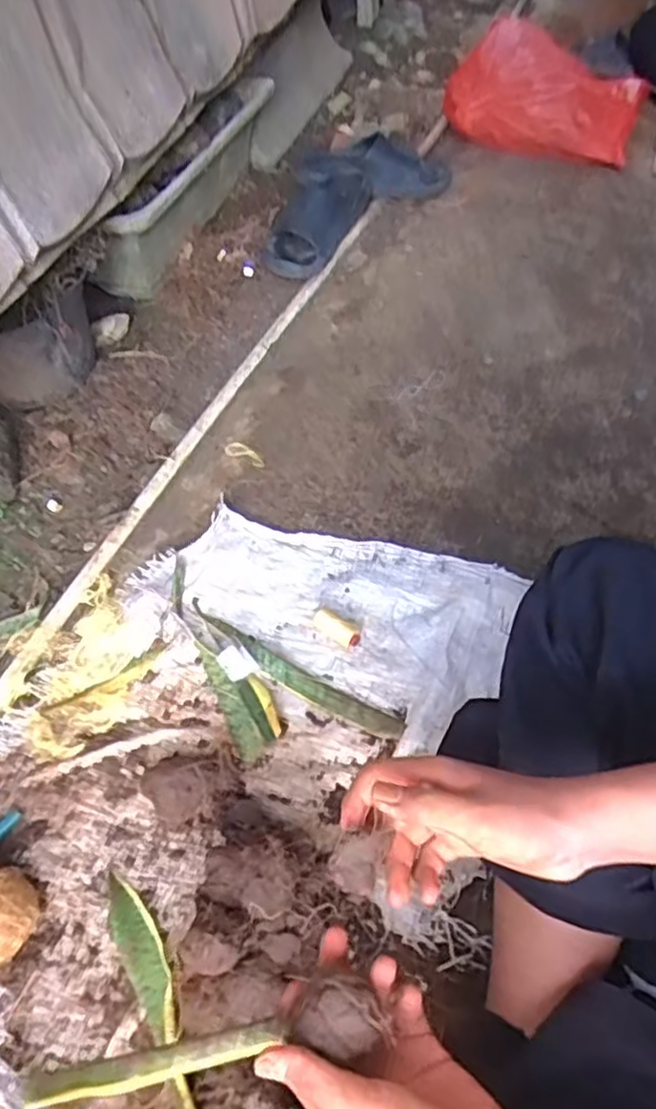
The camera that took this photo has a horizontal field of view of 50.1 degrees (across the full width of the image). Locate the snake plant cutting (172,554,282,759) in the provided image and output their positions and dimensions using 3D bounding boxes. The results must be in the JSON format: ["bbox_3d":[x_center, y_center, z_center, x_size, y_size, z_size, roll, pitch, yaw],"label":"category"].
[{"bbox_3d":[-0.126,0.104,0.787,0.052,0.017,0.266,-25,55,-15],"label":"snake plant cutting"}]

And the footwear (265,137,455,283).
[{"bbox_3d":[0.060,-0.650,1.308,0.299,0.122,0.385,7,53,9],"label":"footwear"}]

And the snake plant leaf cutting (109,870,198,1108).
[{"bbox_3d":[-0.144,0.360,0.585,0.034,0.021,0.202,-27,56,-16],"label":"snake plant leaf cutting"}]

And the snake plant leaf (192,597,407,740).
[{"bbox_3d":[-0.047,0.125,0.765,0.283,0.021,0.036,27,59,22],"label":"snake plant leaf"}]

